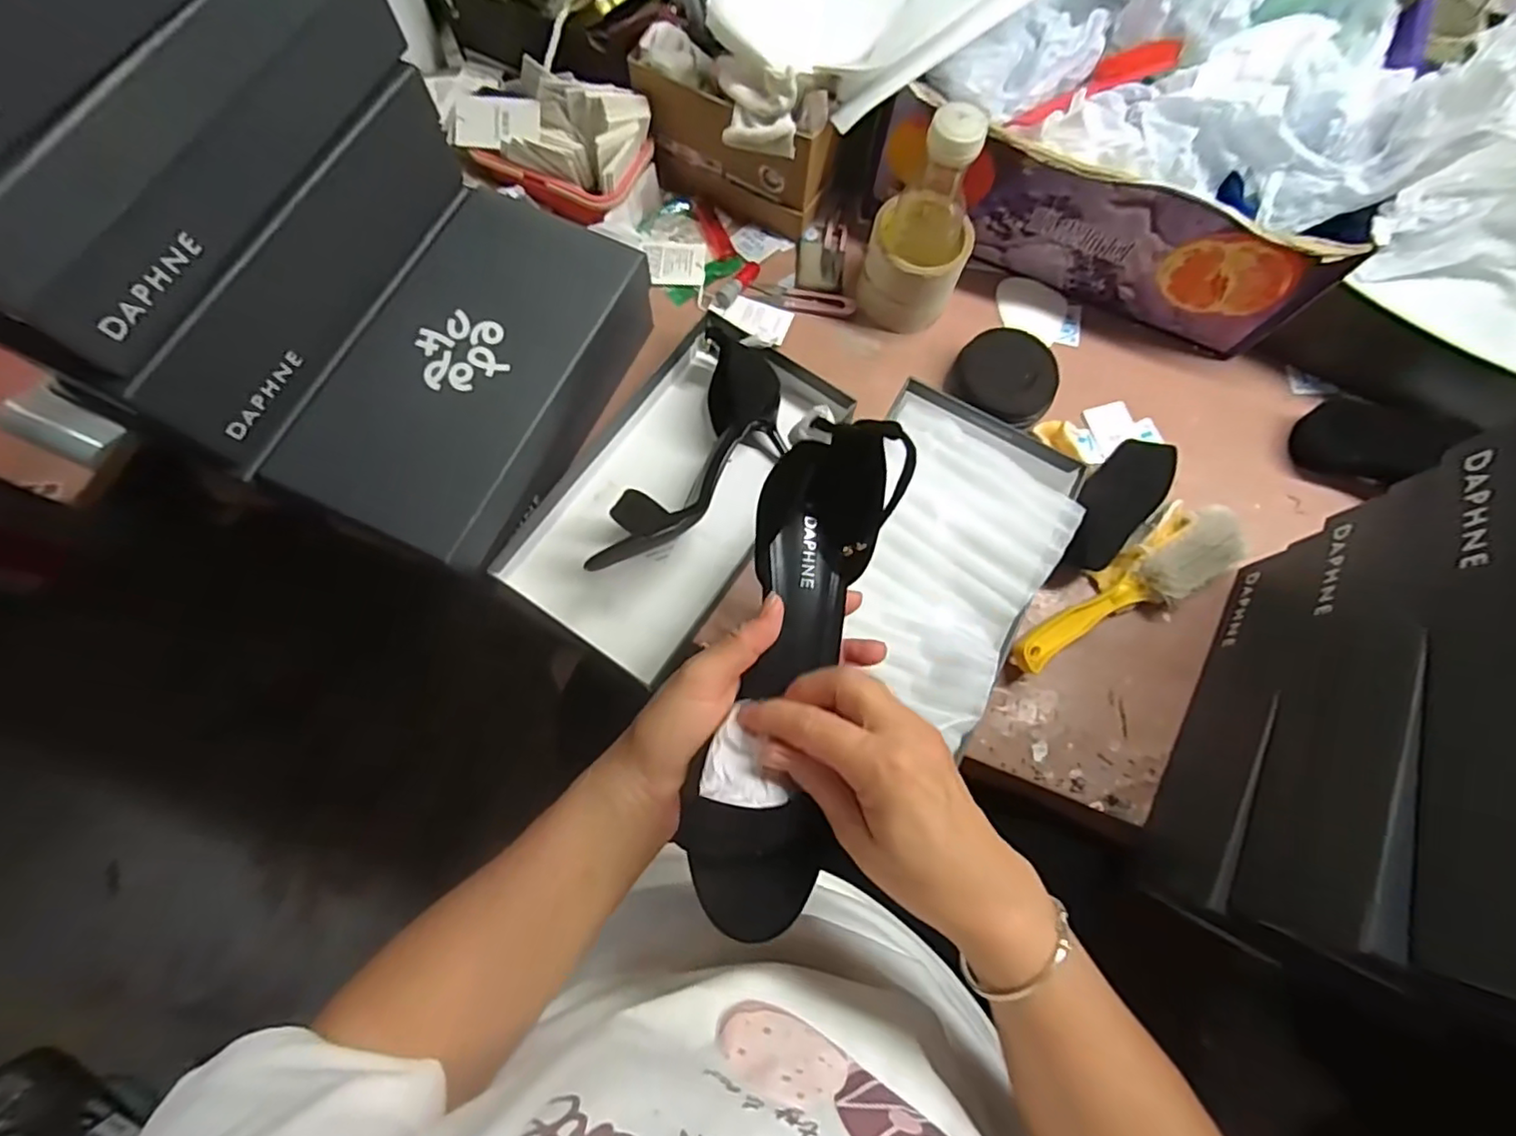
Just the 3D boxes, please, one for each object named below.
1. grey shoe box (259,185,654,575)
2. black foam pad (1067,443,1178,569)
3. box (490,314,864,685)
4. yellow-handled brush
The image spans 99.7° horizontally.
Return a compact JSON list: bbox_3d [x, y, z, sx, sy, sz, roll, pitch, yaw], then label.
[{"bbox_3d":[-0.226,-0.154,0.529,0.166,0.089,0.295,25,75,5],"label":"grey shoe box"},{"bbox_3d":[0.306,-0.054,0.548,0.060,0.020,0.120,31,95,6],"label":"black foam pad"},{"bbox_3d":[-0.063,-0.073,0.549,0.170,0.081,0.320,33,76,7],"label":"box"},{"bbox_3d":[0.305,0.017,0.538,0.221,0.038,0.063,-29,78,-9],"label":"yellow-handled brush"}]

